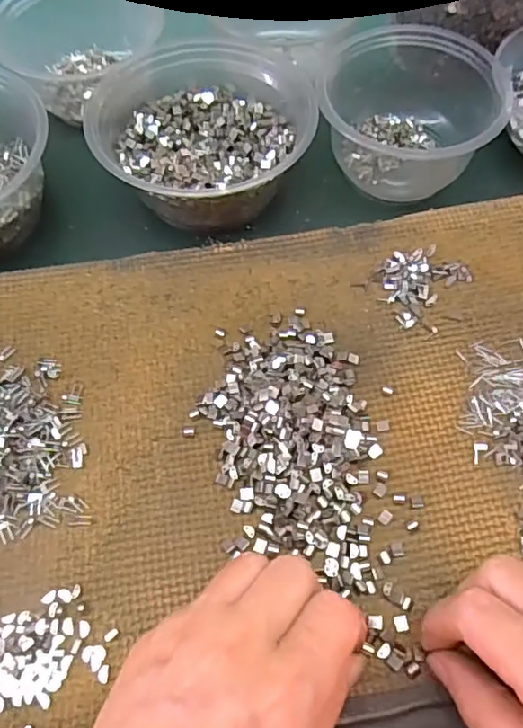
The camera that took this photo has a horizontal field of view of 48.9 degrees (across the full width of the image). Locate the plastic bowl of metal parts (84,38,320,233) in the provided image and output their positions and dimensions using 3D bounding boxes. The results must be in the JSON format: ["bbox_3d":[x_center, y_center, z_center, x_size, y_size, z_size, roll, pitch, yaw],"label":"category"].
[{"bbox_3d":[-0.039,-0.148,0.367,0.128,0.049,0.126,0,64,1],"label":"plastic bowl of metal parts"}]

